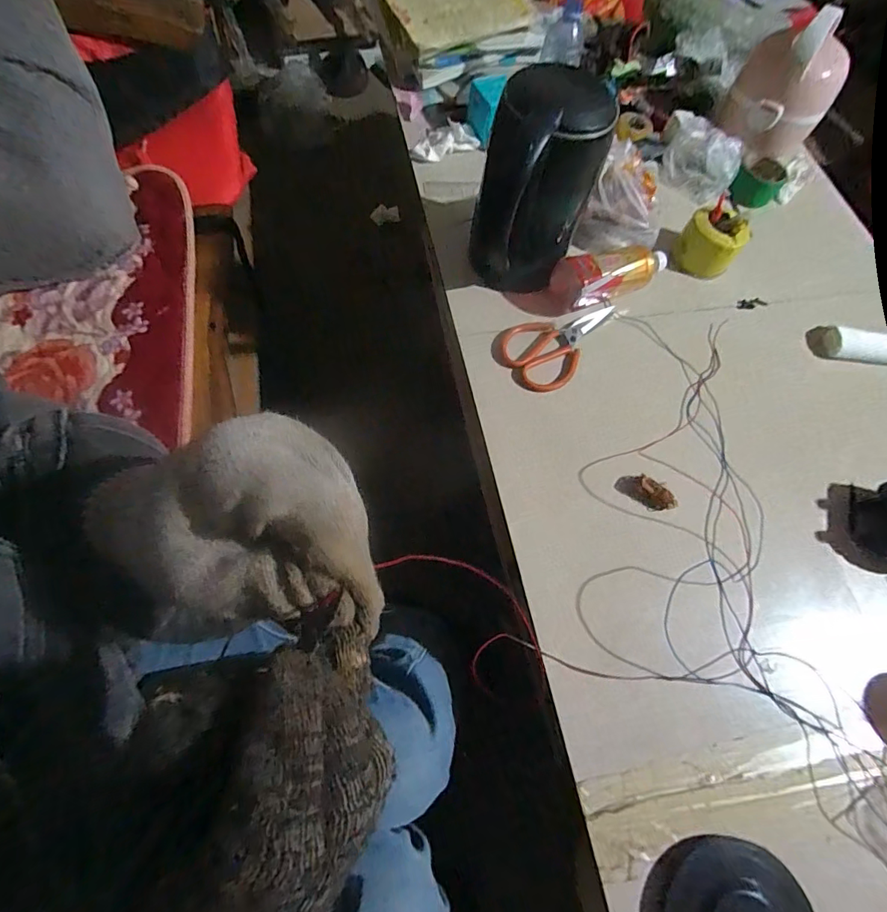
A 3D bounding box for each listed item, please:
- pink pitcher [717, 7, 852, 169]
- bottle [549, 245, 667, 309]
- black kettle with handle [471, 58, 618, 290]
[{"bbox_3d":[0.574,-0.620,0.807,0.121,0.182,0.165,-8,66,-7],"label":"pink pitcher"},{"bbox_3d":[0.248,-0.261,0.685,0.188,0.063,0.054,-15,68,-10],"label":"bottle"},{"bbox_3d":[0.109,-0.331,0.629,0.124,0.256,0.115,-20,69,-12],"label":"black kettle with handle"}]

